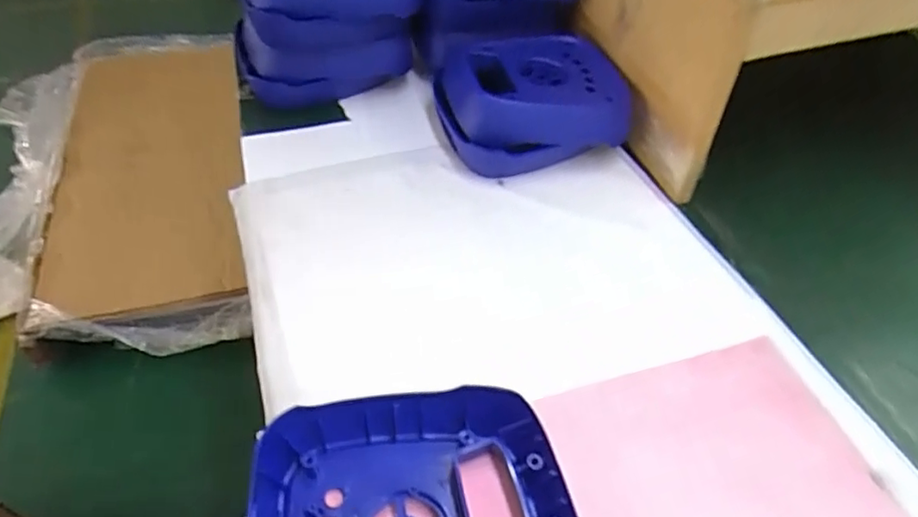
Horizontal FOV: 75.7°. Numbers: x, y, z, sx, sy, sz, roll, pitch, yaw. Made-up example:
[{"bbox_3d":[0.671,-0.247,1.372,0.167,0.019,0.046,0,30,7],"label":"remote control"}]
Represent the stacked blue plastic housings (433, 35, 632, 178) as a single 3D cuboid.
[{"bbox_3d":[0.077,-0.172,0.632,0.191,0.070,0.157,-15,49,-13],"label":"stacked blue plastic housings"}]

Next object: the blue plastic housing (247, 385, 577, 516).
[{"bbox_3d":[-0.027,0.153,0.343,0.180,0.043,0.155,-11,48,-10],"label":"blue plastic housing"}]

